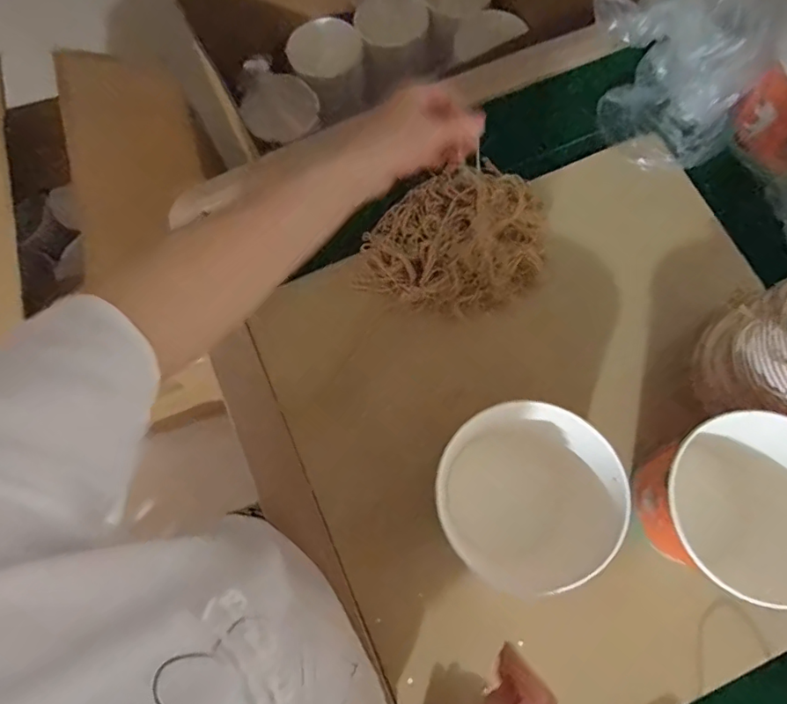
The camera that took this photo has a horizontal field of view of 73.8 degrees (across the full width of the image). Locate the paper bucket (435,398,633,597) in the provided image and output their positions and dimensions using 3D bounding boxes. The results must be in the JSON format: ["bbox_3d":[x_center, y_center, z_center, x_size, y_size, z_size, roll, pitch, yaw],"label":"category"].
[{"bbox_3d":[0.134,0.142,0.527,0.144,0.138,0.163,-9,75,-1],"label":"paper bucket"}]

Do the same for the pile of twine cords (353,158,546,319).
[{"bbox_3d":[0.074,-0.142,0.626,0.213,0.068,0.178,8,75,3],"label":"pile of twine cords"}]

